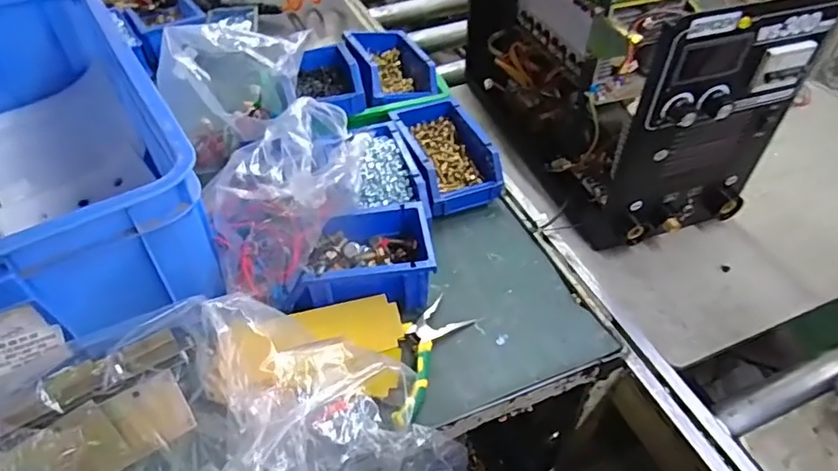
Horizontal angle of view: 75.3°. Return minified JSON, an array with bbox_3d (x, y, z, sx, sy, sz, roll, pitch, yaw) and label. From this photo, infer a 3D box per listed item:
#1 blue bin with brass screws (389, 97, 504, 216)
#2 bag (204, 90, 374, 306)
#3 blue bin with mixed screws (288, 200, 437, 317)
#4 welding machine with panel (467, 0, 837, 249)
[{"bbox_3d":[0.032,-0.105,0.739,0.100,0.081,0.170,-18,48,-15],"label":"blue bin with brass screws"},{"bbox_3d":[-0.138,-0.042,0.590,0.187,0.124,0.164,-23,50,-19],"label":"bag"},{"bbox_3d":[-0.060,0.030,0.604,0.149,0.073,0.121,-4,46,-2],"label":"blue bin with mixed screws"},{"bbox_3d":[0.243,-0.251,0.743,0.214,0.291,0.477,-12,47,-10],"label":"welding machine with panel"}]

